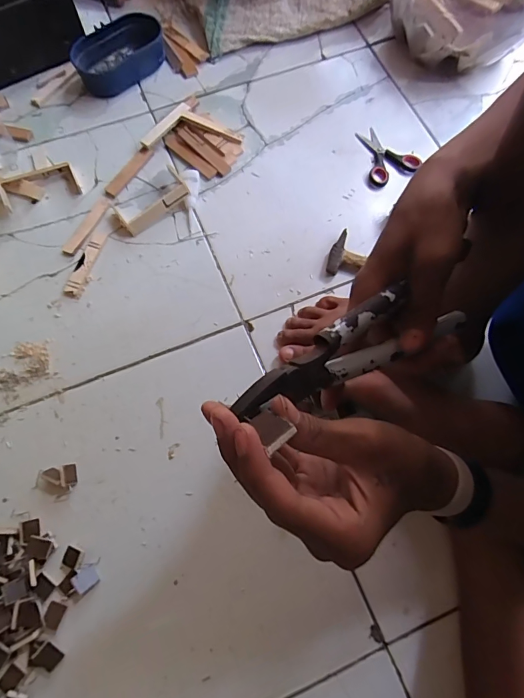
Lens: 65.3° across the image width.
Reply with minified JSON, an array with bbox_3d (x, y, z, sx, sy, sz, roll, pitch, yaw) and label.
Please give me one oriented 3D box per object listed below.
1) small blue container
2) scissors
[{"bbox_3d":[-0.227,-0.475,0.663,0.152,0.051,0.085,-29,73,-11],"label":"small blue container"},{"bbox_3d":[0.186,-0.304,0.635,0.083,0.012,0.105,-22,72,-8],"label":"scissors"}]

